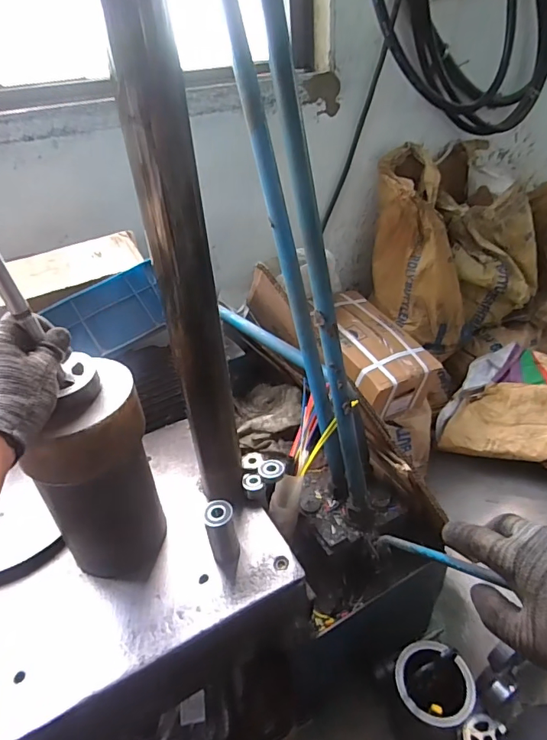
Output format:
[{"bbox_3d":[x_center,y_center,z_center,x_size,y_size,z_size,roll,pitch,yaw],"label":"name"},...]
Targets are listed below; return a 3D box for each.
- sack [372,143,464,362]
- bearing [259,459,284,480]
[{"bbox_3d":[0.412,-0.323,1.330,0.211,0.571,0.156,-16,10,-16],"label":"sack"},{"bbox_3d":[-0.003,0.152,0.712,0.038,0.014,0.033,-6,35,-2],"label":"bearing"}]

